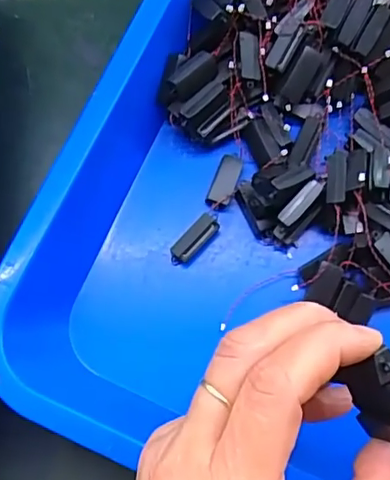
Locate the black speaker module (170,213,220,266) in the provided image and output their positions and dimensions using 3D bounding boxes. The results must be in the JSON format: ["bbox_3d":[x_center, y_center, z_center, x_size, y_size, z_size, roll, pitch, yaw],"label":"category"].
[{"bbox_3d":[0.000,0.001,0.295,0.011,0.009,0.030,44,81,10],"label":"black speaker module"}]

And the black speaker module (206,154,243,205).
[{"bbox_3d":[0.016,-0.032,0.302,0.013,0.005,0.028,21,78,6],"label":"black speaker module"}]

